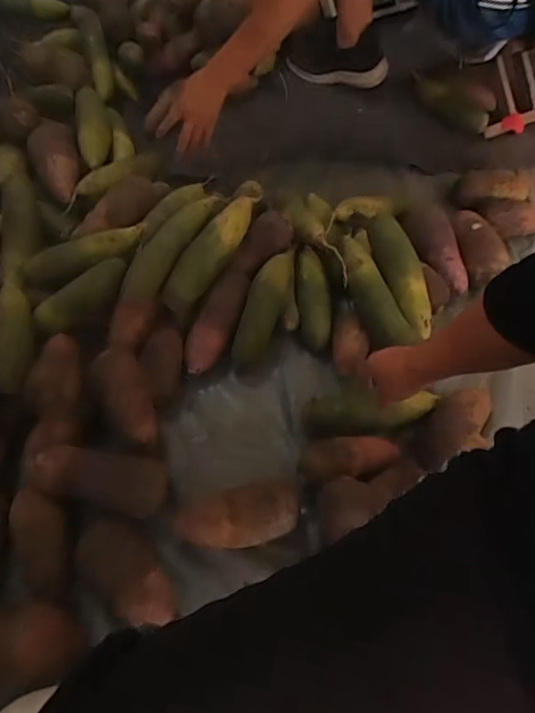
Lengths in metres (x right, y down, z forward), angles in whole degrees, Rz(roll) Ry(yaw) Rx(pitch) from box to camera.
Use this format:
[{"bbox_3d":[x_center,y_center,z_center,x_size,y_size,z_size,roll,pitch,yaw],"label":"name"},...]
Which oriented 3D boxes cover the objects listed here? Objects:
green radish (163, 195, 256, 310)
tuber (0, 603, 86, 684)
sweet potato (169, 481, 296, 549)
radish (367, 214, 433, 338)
[{"bbox_3d":[-0.087,-0.165,0.753,0.056,0.052,0.212,31,78,13],"label":"green radish"},{"bbox_3d":[-0.282,0.311,0.542,0.143,0.054,0.076,2,62,-3],"label":"tuber"},{"bbox_3d":[-0.037,0.200,0.622,0.155,0.059,0.071,-11,63,-9],"label":"sweet potato"},{"bbox_3d":[0.205,-0.136,0.771,0.071,0.051,0.213,-4,62,-6],"label":"radish"}]

